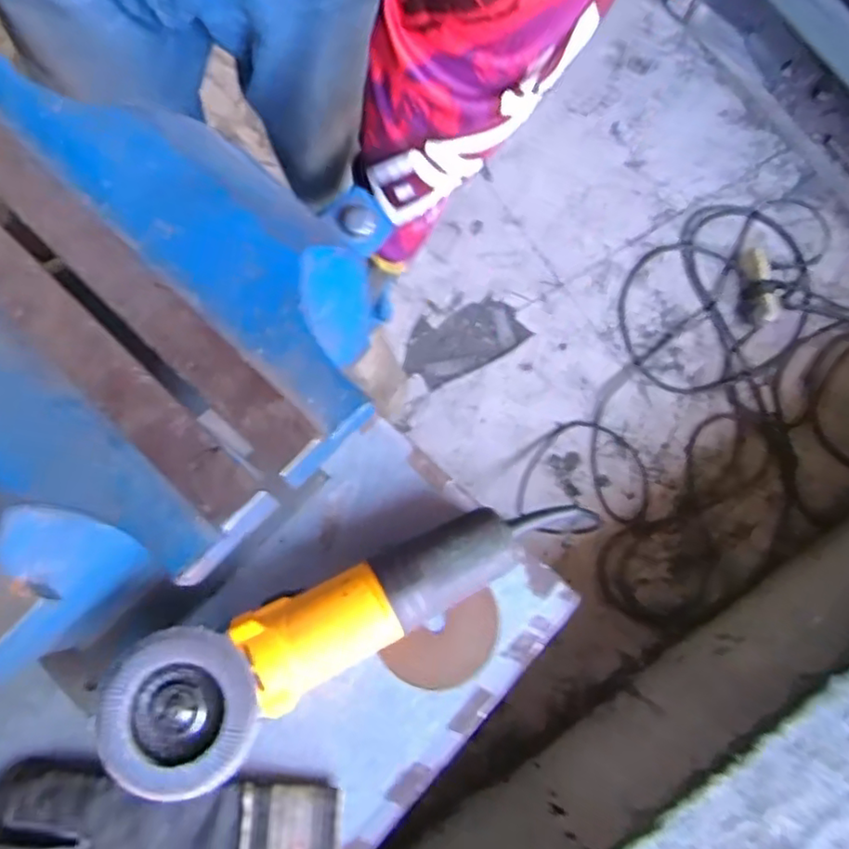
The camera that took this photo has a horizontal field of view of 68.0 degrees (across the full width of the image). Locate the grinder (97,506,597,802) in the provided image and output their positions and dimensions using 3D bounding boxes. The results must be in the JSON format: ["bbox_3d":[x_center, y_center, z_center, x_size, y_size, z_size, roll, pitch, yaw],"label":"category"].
[{"bbox_3d":[-0.036,0.129,0.438,0.335,0.092,0.085,-26,77,-8],"label":"grinder"}]

